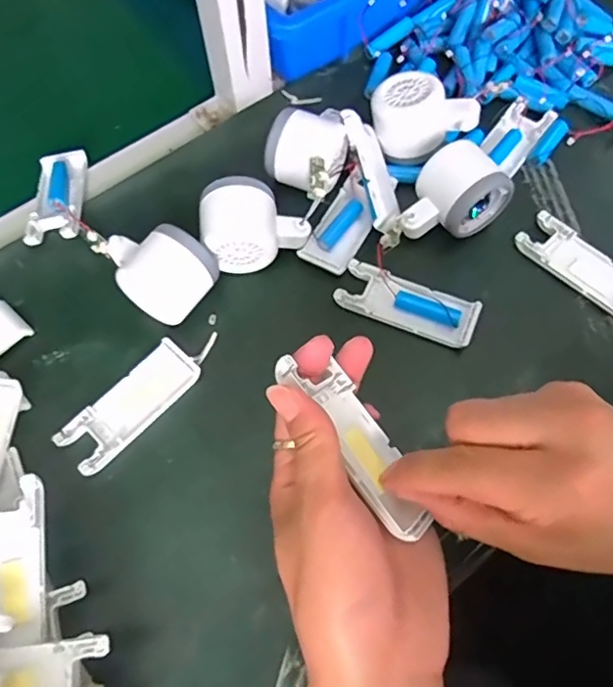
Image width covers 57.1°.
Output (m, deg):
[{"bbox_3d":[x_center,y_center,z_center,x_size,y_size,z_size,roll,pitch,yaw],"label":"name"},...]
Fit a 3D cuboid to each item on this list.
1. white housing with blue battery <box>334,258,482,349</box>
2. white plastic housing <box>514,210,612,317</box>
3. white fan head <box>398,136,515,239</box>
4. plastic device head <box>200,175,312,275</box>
[{"bbox_3d":[0.076,-0.031,0.425,0.103,0.016,0.042,20,68,10],"label":"white housing with blue battery"},{"bbox_3d":[0.214,-0.059,0.436,0.103,0.012,0.041,42,74,18],"label":"white plastic housing"},{"bbox_3d":[0.110,-0.112,0.445,0.081,0.045,0.061,-35,70,-13],"label":"white fan head"},{"bbox_3d":[-0.039,-0.089,0.431,0.080,0.052,0.060,-5,66,0],"label":"plastic device head"}]

